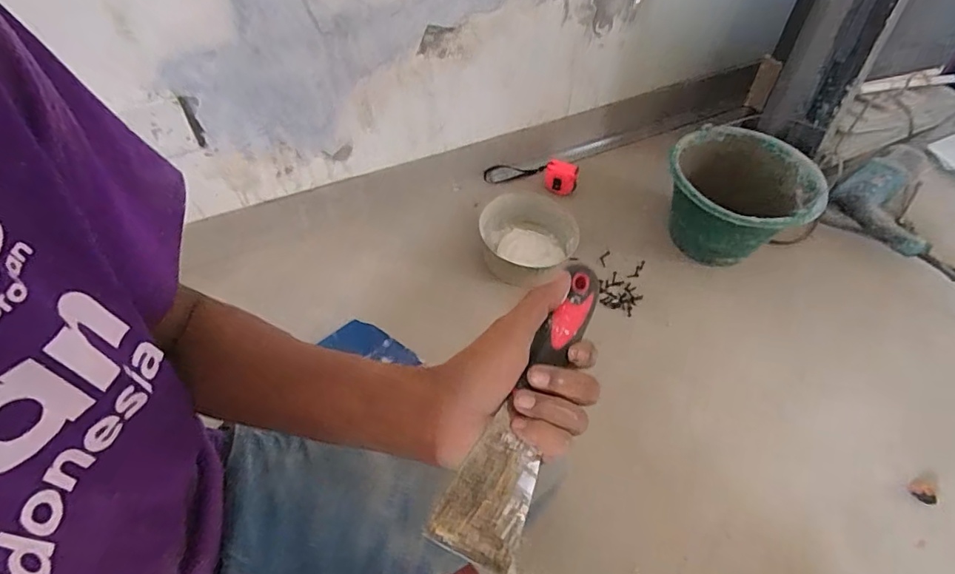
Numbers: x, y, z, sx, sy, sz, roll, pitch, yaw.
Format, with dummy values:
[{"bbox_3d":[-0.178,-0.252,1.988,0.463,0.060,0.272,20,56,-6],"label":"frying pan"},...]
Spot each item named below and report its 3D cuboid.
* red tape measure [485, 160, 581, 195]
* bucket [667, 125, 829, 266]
[{"bbox_3d":[0.120,-0.248,1.130,0.201,0.087,0.062,11,53,3],"label":"red tape measure"},{"bbox_3d":[0.505,-0.179,0.993,0.251,0.174,0.249,3,53,-4],"label":"bucket"}]

